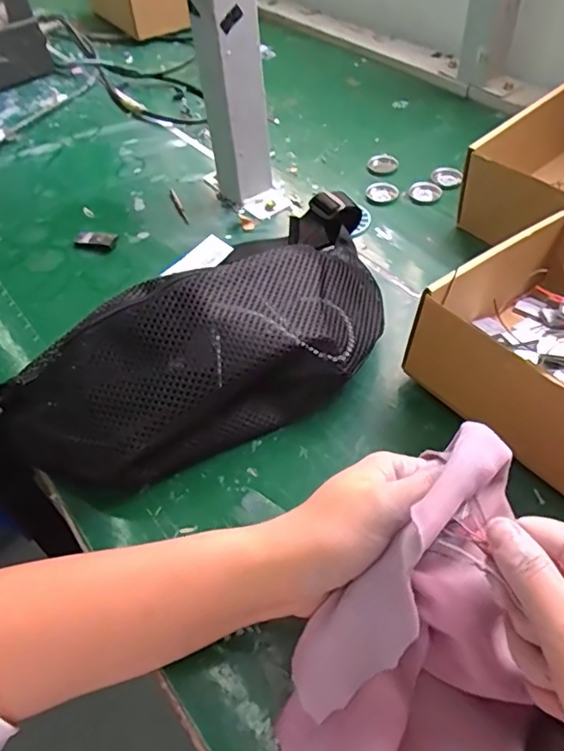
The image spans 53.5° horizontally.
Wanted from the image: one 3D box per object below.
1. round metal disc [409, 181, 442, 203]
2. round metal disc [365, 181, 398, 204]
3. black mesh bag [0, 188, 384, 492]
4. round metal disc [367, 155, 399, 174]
[{"bbox_3d":[0.144,-0.185,0.560,0.030,0.009,0.030,2,49,6],"label":"round metal disc"},{"bbox_3d":[0.100,-0.184,0.559,0.031,0.004,0.030,2,49,6],"label":"round metal disc"},{"bbox_3d":[-0.029,-0.035,0.385,0.320,0.084,0.142,-37,56,-25],"label":"black mesh bag"},{"bbox_3d":[0.108,-0.224,0.591,0.031,0.008,0.027,-34,55,-23],"label":"round metal disc"}]

